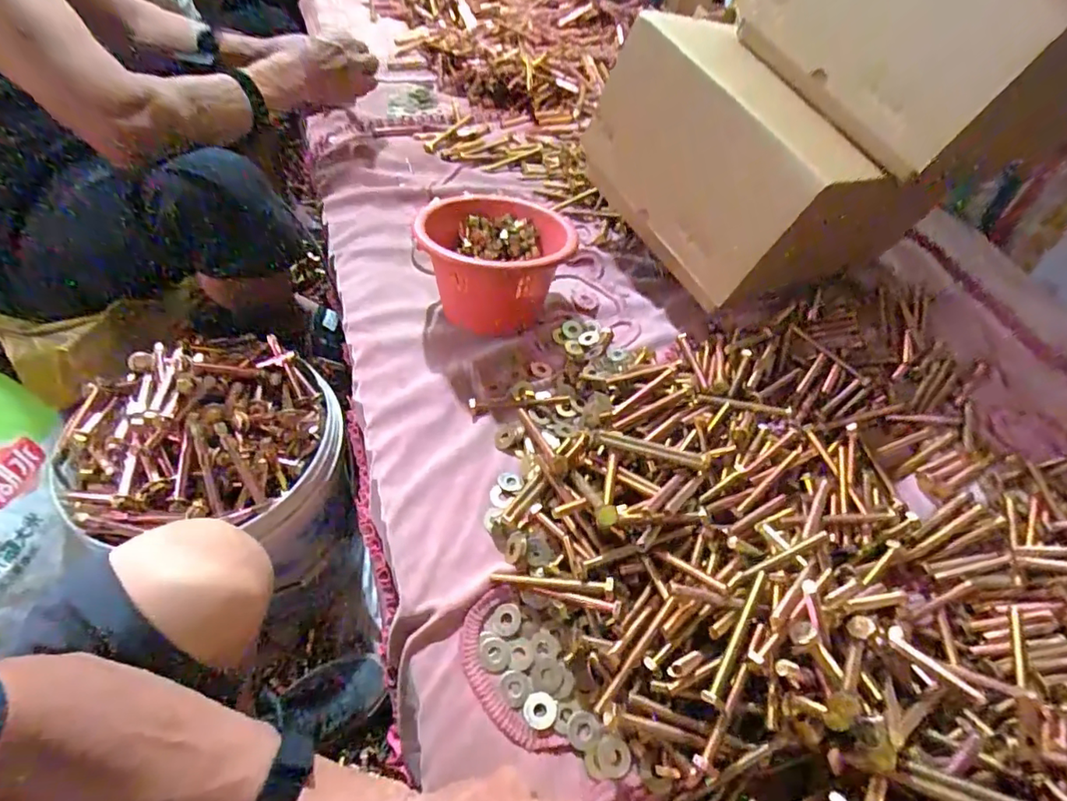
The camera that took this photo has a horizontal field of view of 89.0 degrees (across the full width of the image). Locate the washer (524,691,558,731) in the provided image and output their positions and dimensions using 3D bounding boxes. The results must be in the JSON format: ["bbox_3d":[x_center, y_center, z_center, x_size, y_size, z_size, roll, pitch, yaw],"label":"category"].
[{"bbox_3d":[0.006,0.235,0.411,0.025,0.004,0.024,2,54,-3],"label":"washer"}]

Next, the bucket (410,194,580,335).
[{"bbox_3d":[-0.044,-0.160,0.621,0.160,0.114,0.152,-2,54,-6],"label":"bucket"}]

